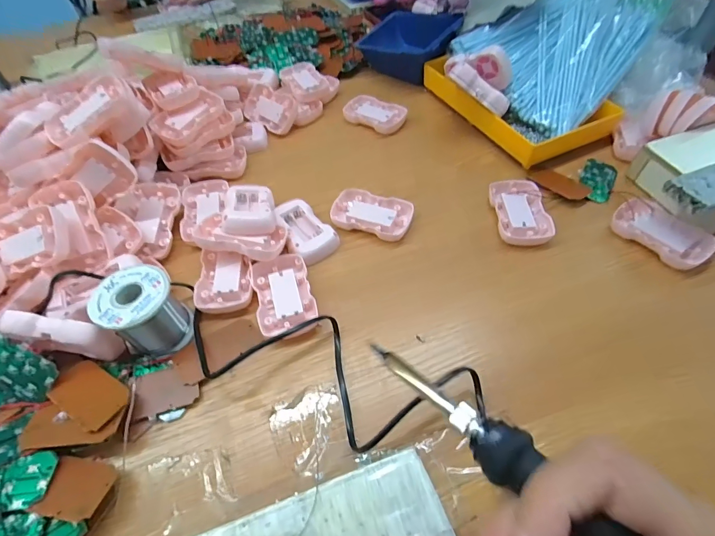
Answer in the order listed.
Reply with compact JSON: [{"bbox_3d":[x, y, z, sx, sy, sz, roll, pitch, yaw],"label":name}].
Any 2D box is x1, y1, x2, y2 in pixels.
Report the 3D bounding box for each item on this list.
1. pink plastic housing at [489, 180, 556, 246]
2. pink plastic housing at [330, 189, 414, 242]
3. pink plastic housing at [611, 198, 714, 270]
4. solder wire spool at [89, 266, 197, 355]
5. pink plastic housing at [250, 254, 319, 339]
[{"bbox_3d":[0.178,-0.061,0.417,0.053,0.018,0.087,-2,54,1],"label":"pink plastic housing"},{"bbox_3d":[0.016,-0.058,0.427,0.087,0.017,0.056,15,56,13],"label":"pink plastic housing"},{"bbox_3d":[0.311,-0.034,0.389,0.052,0.019,0.088,-30,58,-18],"label":"pink plastic housing"},{"bbox_3d":[-0.185,0.038,0.331,0.058,0.057,0.061,-1,54,2],"label":"solder wire spool"},{"bbox_3d":[-0.071,0.027,0.366,0.053,0.014,0.084,-16,54,-8],"label":"pink plastic housing"}]

